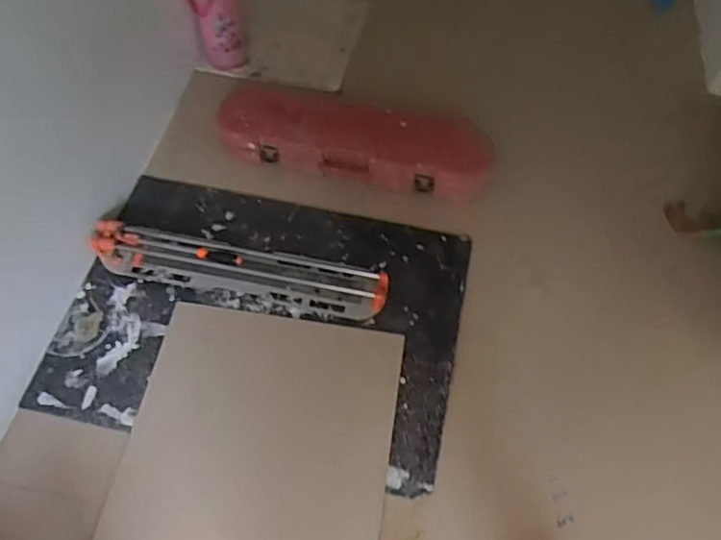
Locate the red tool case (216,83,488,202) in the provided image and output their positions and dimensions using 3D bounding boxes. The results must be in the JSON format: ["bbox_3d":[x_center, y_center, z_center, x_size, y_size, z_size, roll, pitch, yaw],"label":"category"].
[{"bbox_3d":[-0.008,-0.376,1.736,0.776,0.158,0.247,9,61,5],"label":"red tool case"}]

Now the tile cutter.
[{"bbox_3d":[-0.309,0.001,1.564,0.747,0.094,0.144,7,61,4],"label":"tile cutter"}]

